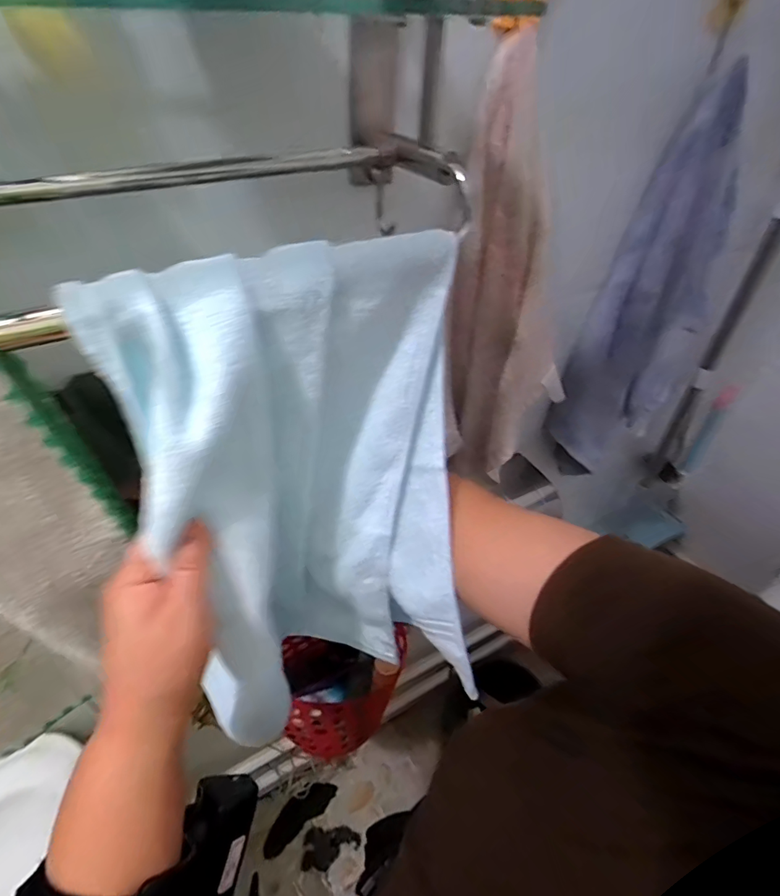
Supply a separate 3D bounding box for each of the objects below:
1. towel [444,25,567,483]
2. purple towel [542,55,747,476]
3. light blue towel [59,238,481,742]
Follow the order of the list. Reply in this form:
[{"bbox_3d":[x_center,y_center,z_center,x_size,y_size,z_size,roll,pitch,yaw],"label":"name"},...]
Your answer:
[{"bbox_3d":[0.120,-0.124,0.453,0.109,0.389,0.104,22,47,23],"label":"towel"},{"bbox_3d":[0.347,-0.181,0.598,0.131,0.481,0.141,25,49,26],"label":"purple towel"},{"bbox_3d":[-0.044,0.064,0.313,0.192,0.369,0.126,-10,43,-10],"label":"light blue towel"}]

